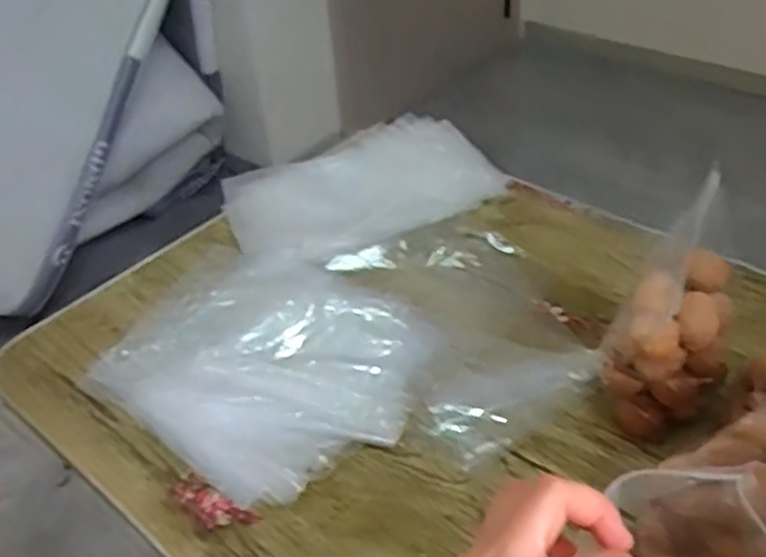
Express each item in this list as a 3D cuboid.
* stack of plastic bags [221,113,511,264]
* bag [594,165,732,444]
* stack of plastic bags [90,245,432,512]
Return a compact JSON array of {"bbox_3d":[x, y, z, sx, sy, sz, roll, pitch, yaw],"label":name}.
[{"bbox_3d":[-0.025,-0.104,0.859,0.292,0.033,0.186,-20,41,-18],"label":"stack of plastic bags"},{"bbox_3d":[0.208,0.033,0.567,0.086,0.171,0.105,11,41,18],"label":"bag"},{"bbox_3d":[-0.108,0.063,0.678,0.285,0.020,0.232,21,46,28],"label":"stack of plastic bags"}]

